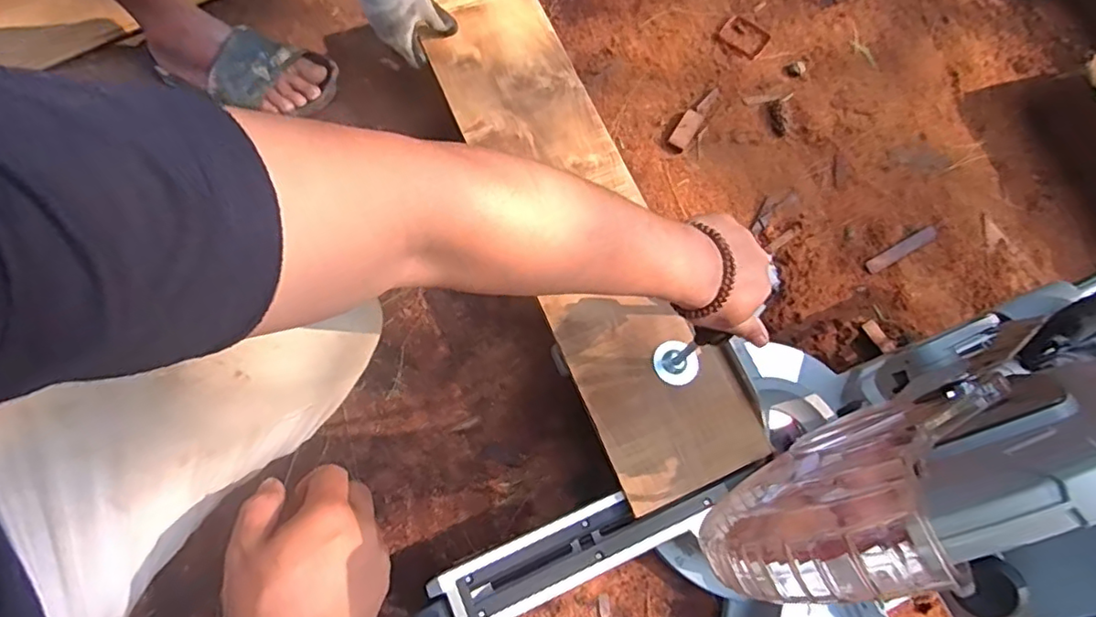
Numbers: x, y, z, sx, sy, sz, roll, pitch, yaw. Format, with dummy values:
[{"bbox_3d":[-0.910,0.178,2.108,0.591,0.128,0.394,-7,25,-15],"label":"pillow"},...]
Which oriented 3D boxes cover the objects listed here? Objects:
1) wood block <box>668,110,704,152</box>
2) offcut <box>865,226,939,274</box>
[{"bbox_3d":[0.203,-0.261,0.858,0.027,0.011,0.074,33,74,4],"label":"wood block"},{"bbox_3d":[0.497,-0.082,0.824,0.121,0.006,0.021,-27,78,-12],"label":"offcut"}]

